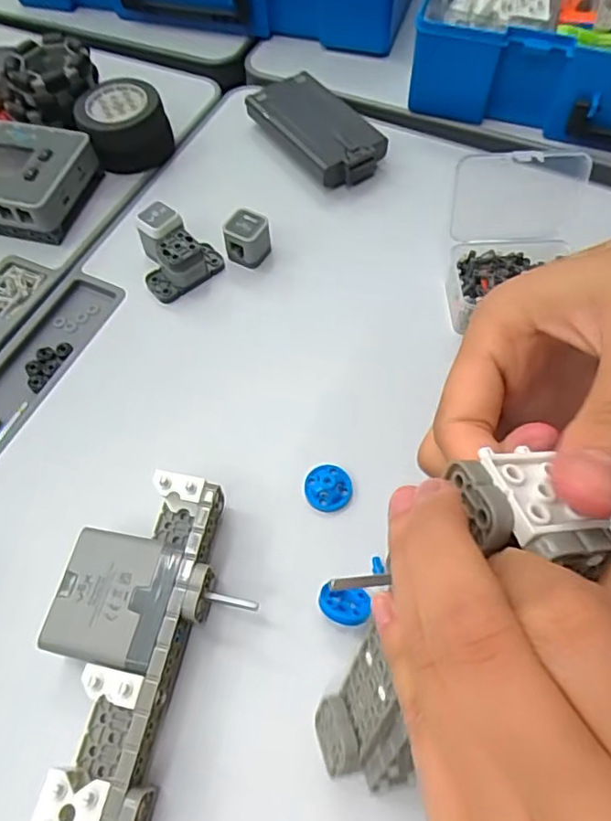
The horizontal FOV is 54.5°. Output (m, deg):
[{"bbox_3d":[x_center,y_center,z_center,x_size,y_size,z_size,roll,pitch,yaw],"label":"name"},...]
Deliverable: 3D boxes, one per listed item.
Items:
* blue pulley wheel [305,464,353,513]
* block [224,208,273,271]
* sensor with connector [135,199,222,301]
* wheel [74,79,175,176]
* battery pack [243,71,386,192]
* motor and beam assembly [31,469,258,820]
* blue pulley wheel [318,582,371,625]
[{"bbox_3d":[0.012,0.040,0.311,0.024,0.010,0.024,-1,61,1],"label":"blue pulley wheel"},{"bbox_3d":[-0.037,-0.110,0.387,0.025,0.028,0.024,27,65,16],"label":"block"},{"bbox_3d":[-0.084,-0.104,0.380,0.049,0.033,0.048,-30,64,-14],"label":"sensor with connector"},{"bbox_3d":[-0.130,-0.207,0.432,0.059,0.039,0.057,-1,61,1],"label":"wheel"},{"bbox_3d":[0.008,-0.205,0.436,0.056,0.027,0.106,-33,67,-17],"label":"battery pack"},{"bbox_3d":[-0.077,0.104,0.263,0.070,0.032,0.151,9,61,7],"label":"motor and beam assembly"},{"bbox_3d":[0.018,0.090,0.275,0.023,0.004,0.020,13,30,0],"label":"blue pulley wheel"}]

